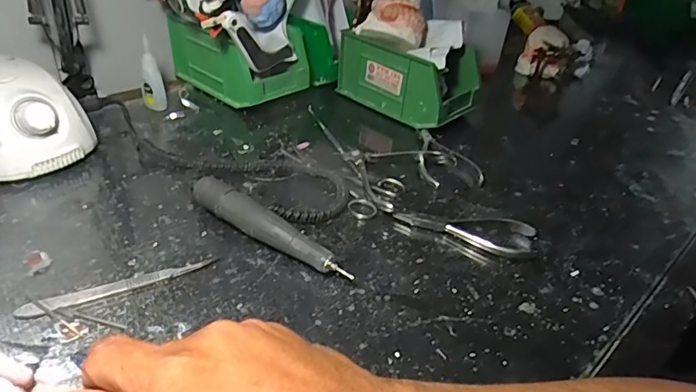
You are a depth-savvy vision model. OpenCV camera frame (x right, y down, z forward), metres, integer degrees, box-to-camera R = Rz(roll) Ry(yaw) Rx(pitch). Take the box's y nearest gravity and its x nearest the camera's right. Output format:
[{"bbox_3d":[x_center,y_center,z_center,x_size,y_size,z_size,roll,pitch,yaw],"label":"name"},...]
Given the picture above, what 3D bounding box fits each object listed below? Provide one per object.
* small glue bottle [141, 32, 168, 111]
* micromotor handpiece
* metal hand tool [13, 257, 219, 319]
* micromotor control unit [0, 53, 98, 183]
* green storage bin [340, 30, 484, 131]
[{"bbox_3d":[-0.233,-0.143,0.579,0.025,0.085,0.016,-10,38,-22],"label":"small glue bottle"},{"bbox_3d":[-0.068,0.026,0.405,0.162,0.034,0.022,26,39,26],"label":"micromotor handpiece"},{"bbox_3d":[-0.165,0.064,0.357,0.133,0.005,0.015,-16,40,-28],"label":"metal hand tool"},{"bbox_3d":[-0.327,-0.073,0.469,0.129,0.082,0.096,21,38,21],"label":"micromotor control unit"},{"bbox_3d":[0.085,-0.162,0.652,0.098,0.086,0.173,-25,45,-37],"label":"green storage bin"}]

